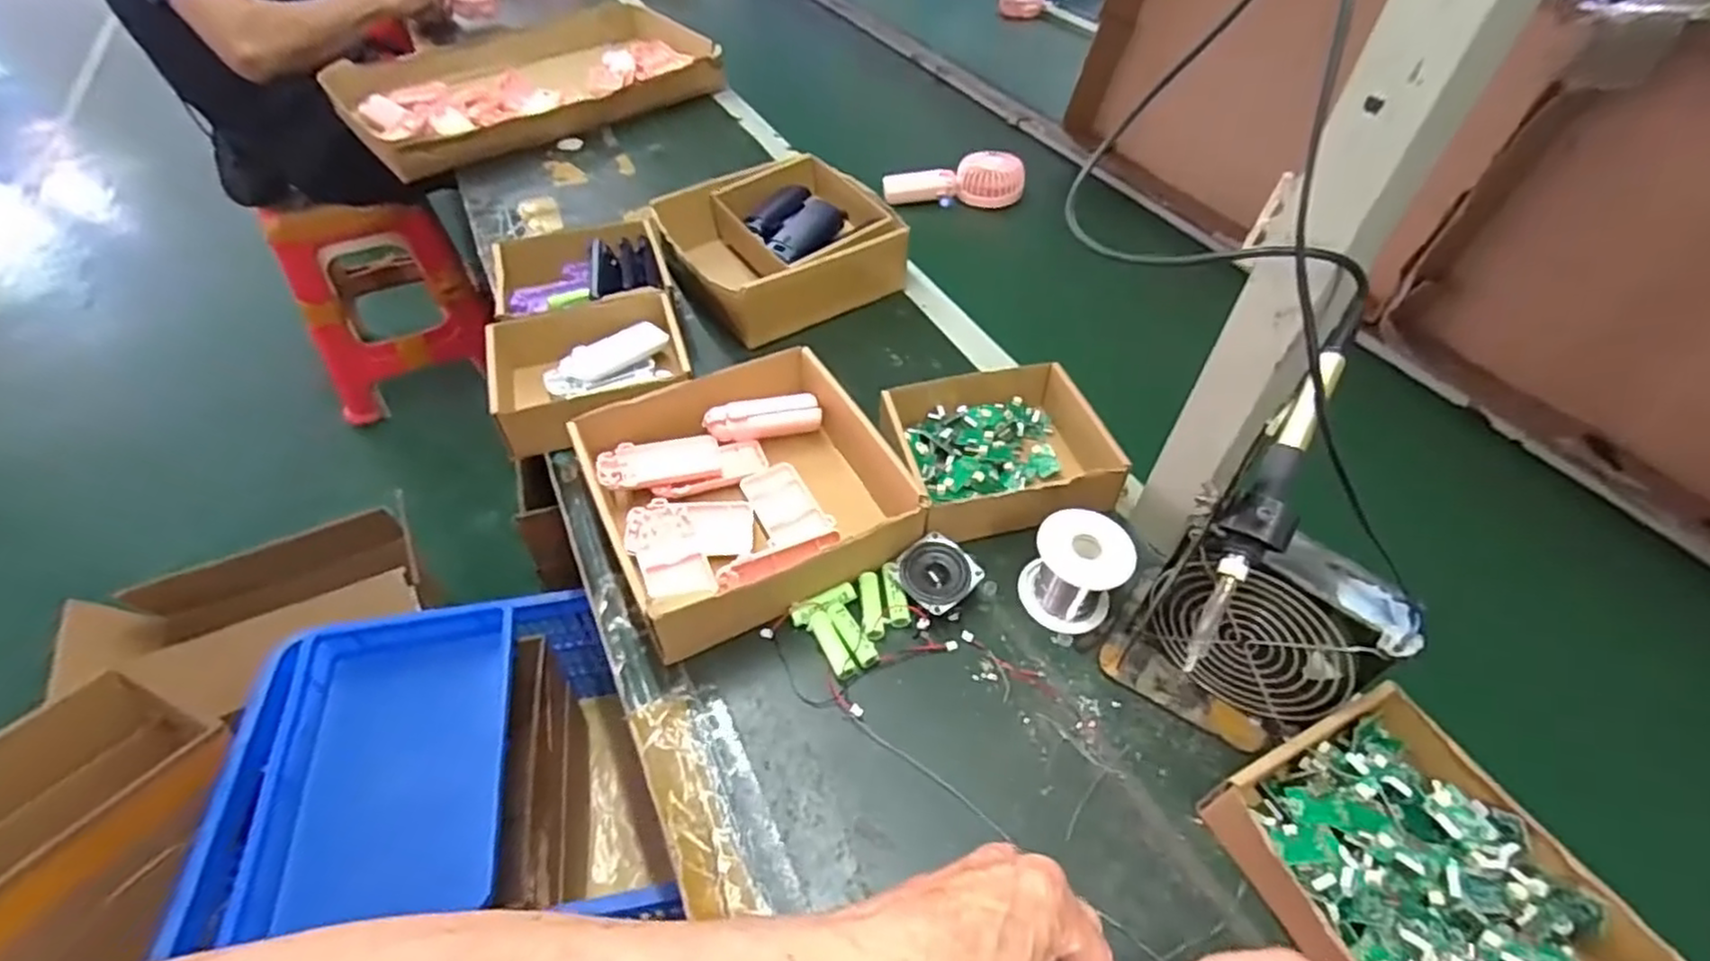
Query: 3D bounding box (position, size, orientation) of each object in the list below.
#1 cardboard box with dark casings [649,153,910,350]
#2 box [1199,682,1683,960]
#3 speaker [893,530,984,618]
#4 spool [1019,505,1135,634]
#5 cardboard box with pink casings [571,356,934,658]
[{"bbox_3d":[-0.085,-0.263,0.783,0.212,0.062,0.219,-28,55,-25],"label":"cardboard box with dark casings"},{"bbox_3d":[0.299,0.221,0.390,0.152,0.058,0.170,-17,51,-17],"label":"box"},{"bbox_3d":[0.058,0.071,0.530,0.054,0.023,0.053,-34,58,-28],"label":"speaker"},{"bbox_3d":[0.156,0.065,0.510,0.065,0.067,0.057,28,53,21],"label":"spool"},{"bbox_3d":[-0.085,-0.001,0.563,0.212,0.063,0.222,-21,52,-19],"label":"cardboard box with pink casings"}]

